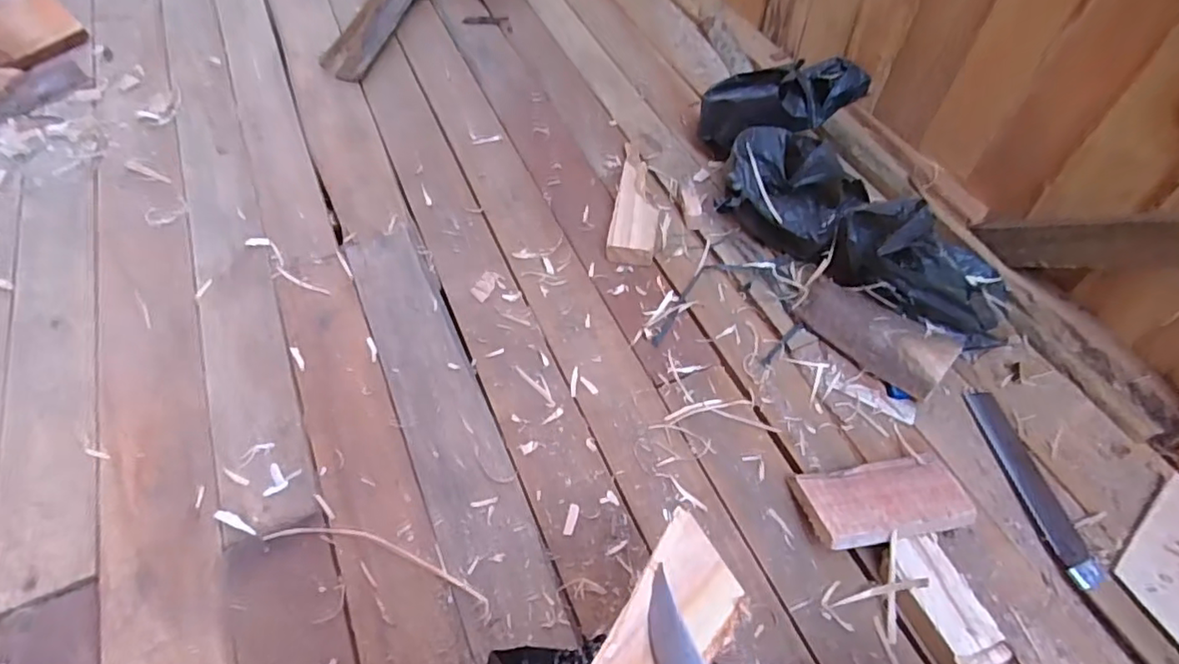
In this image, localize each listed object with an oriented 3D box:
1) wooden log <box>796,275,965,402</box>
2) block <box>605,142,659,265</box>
[{"bbox_3d":[0.328,-0.003,0.701,0.169,0.038,0.084,38,62,21],"label":"wooden log"},{"bbox_3d":[0.068,-0.193,0.838,0.060,0.042,0.235,9,56,3],"label":"block"}]

